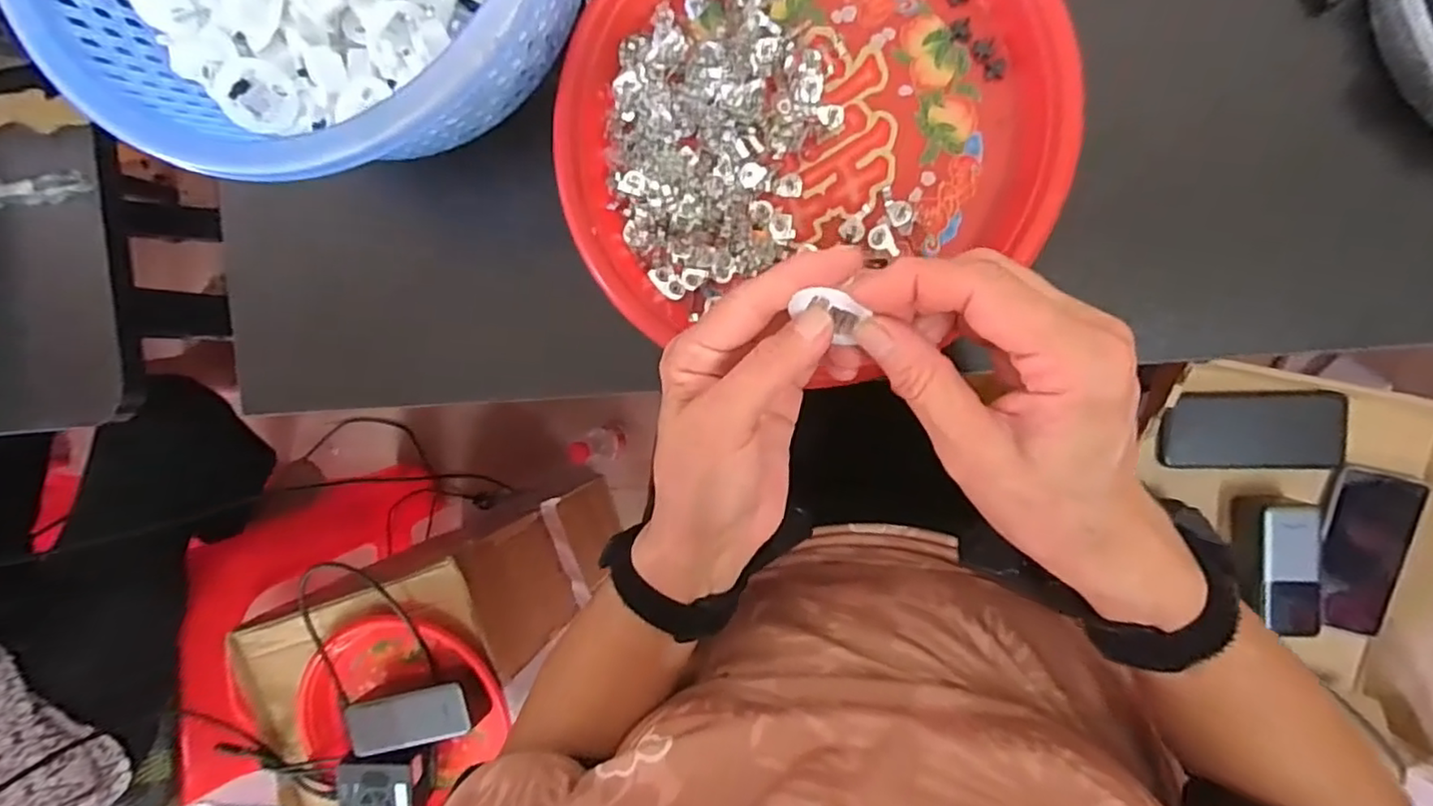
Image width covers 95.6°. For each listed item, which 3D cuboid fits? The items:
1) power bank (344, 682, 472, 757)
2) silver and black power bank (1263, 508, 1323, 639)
[{"bbox_3d":[-0.307,0.314,0.645,0.127,0.014,0.052,-15,91,10],"label":"power bank"},{"bbox_3d":[0.553,0.162,0.623,0.045,0.016,0.121,2,94,9],"label":"silver and black power bank"}]

